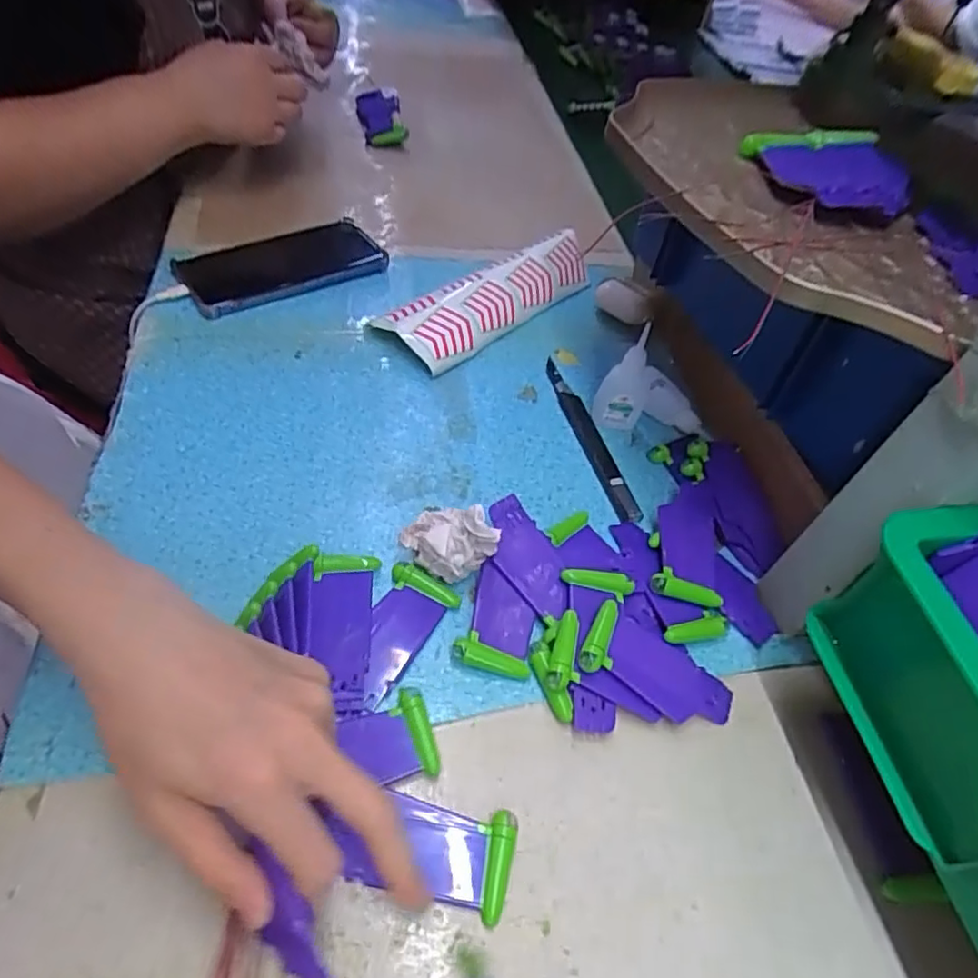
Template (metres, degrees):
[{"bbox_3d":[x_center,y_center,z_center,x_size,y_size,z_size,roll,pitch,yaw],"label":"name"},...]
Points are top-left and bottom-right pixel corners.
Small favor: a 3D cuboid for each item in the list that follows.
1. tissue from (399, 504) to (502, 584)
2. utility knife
[{"bbox_3d":[-0.023,0.029,0.357,0.048,0.053,0.031,38,55,20],"label":"tissue"},{"bbox_3d":[0.074,-0.041,0.467,0.014,0.015,0.160,-11,54,-17],"label":"utility knife"}]

